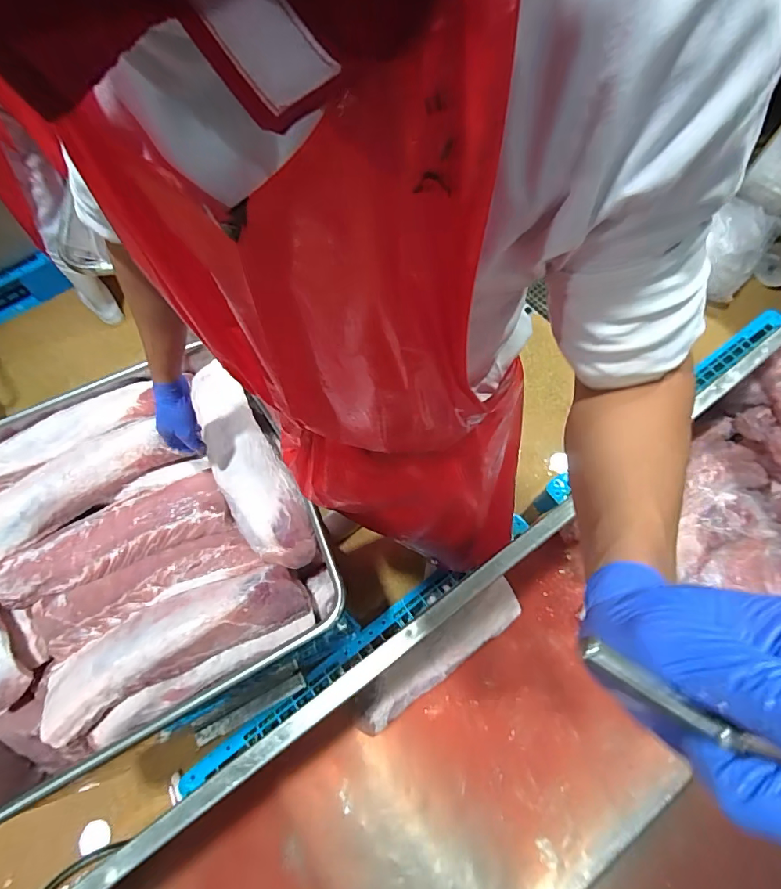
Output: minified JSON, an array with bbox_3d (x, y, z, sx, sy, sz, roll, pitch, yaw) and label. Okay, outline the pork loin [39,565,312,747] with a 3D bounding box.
[{"bbox_3d":[-0.366,0.321,0.743,0.443,0.080,0.127,-26,68,-10],"label":"pork loin"}]

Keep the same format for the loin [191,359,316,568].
[{"bbox_3d":[-0.278,0.023,0.846,0.123,0.060,0.439,-28,71,-10],"label":"loin"}]

